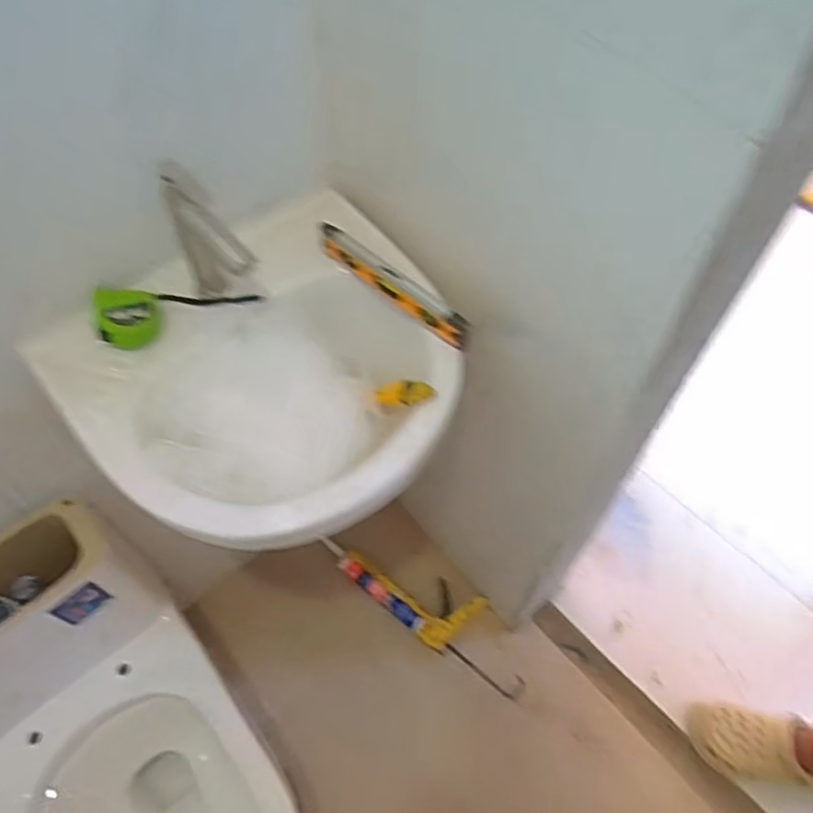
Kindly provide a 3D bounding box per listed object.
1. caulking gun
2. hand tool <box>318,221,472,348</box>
[{"bbox_3d":[0.037,0.404,1.382,0.491,0.050,0.138,29,62,17],"label":"caulking gun"},{"bbox_3d":[-0.015,-0.136,0.739,0.209,0.043,0.025,39,66,22],"label":"hand tool"}]

